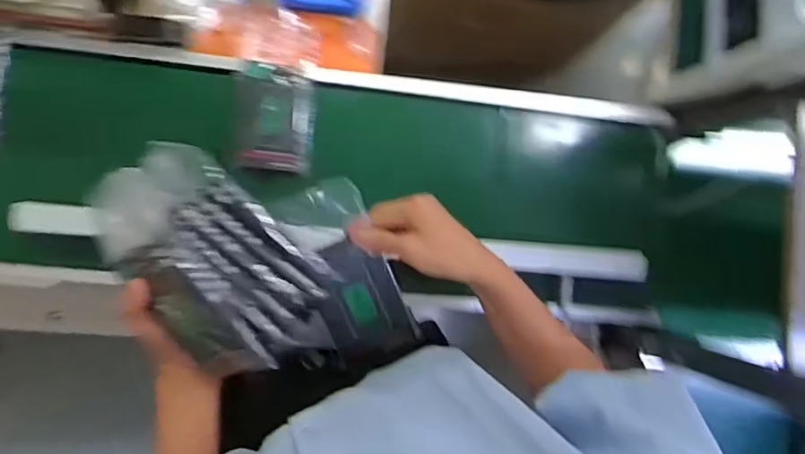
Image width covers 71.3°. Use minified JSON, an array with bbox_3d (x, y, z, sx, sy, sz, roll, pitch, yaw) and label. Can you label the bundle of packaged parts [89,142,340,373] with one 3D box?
[{"bbox_3d":[-0.163,0.031,0.469,0.203,0.059,0.133,45,83,-5],"label":"bundle of packaged parts"}]

